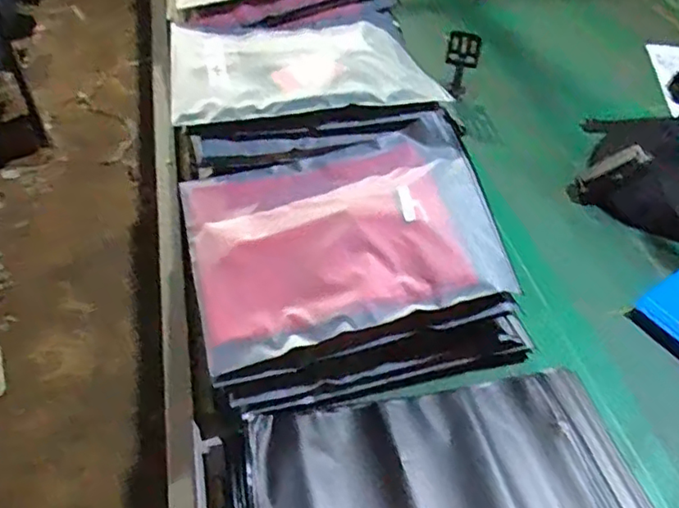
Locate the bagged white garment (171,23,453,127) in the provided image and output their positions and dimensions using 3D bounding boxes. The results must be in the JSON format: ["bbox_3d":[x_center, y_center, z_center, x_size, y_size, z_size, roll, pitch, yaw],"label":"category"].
[{"bbox_3d":[-0.046,-0.241,0.753,0.320,0.037,0.197,-6,47,-8],"label":"bagged white garment"}]

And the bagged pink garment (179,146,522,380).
[{"bbox_3d":[0.003,-0.024,0.666,0.333,0.061,0.245,-10,48,-12],"label":"bagged pink garment"}]

